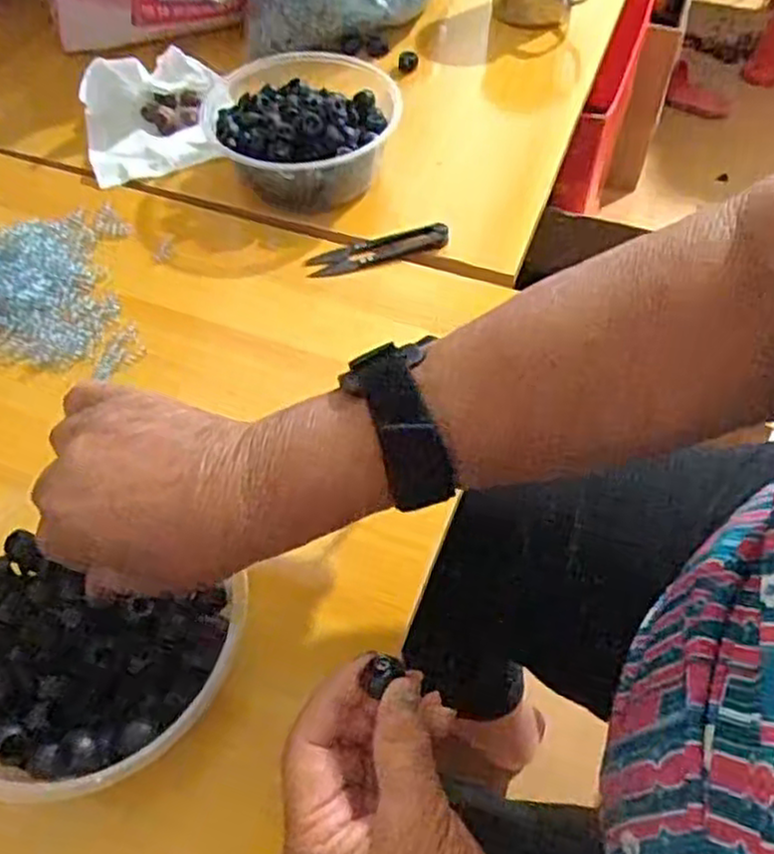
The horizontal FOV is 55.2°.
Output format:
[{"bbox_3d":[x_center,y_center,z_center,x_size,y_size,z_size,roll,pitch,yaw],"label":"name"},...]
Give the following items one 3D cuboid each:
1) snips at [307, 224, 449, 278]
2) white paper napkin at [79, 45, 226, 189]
[{"bbox_3d":[-0.006,-0.125,0.521,0.100,0.011,0.023,-12,57,-9],"label":"snips"},{"bbox_3d":[-0.182,-0.248,0.583,0.115,0.048,0.094,-13,57,-10],"label":"white paper napkin"}]

